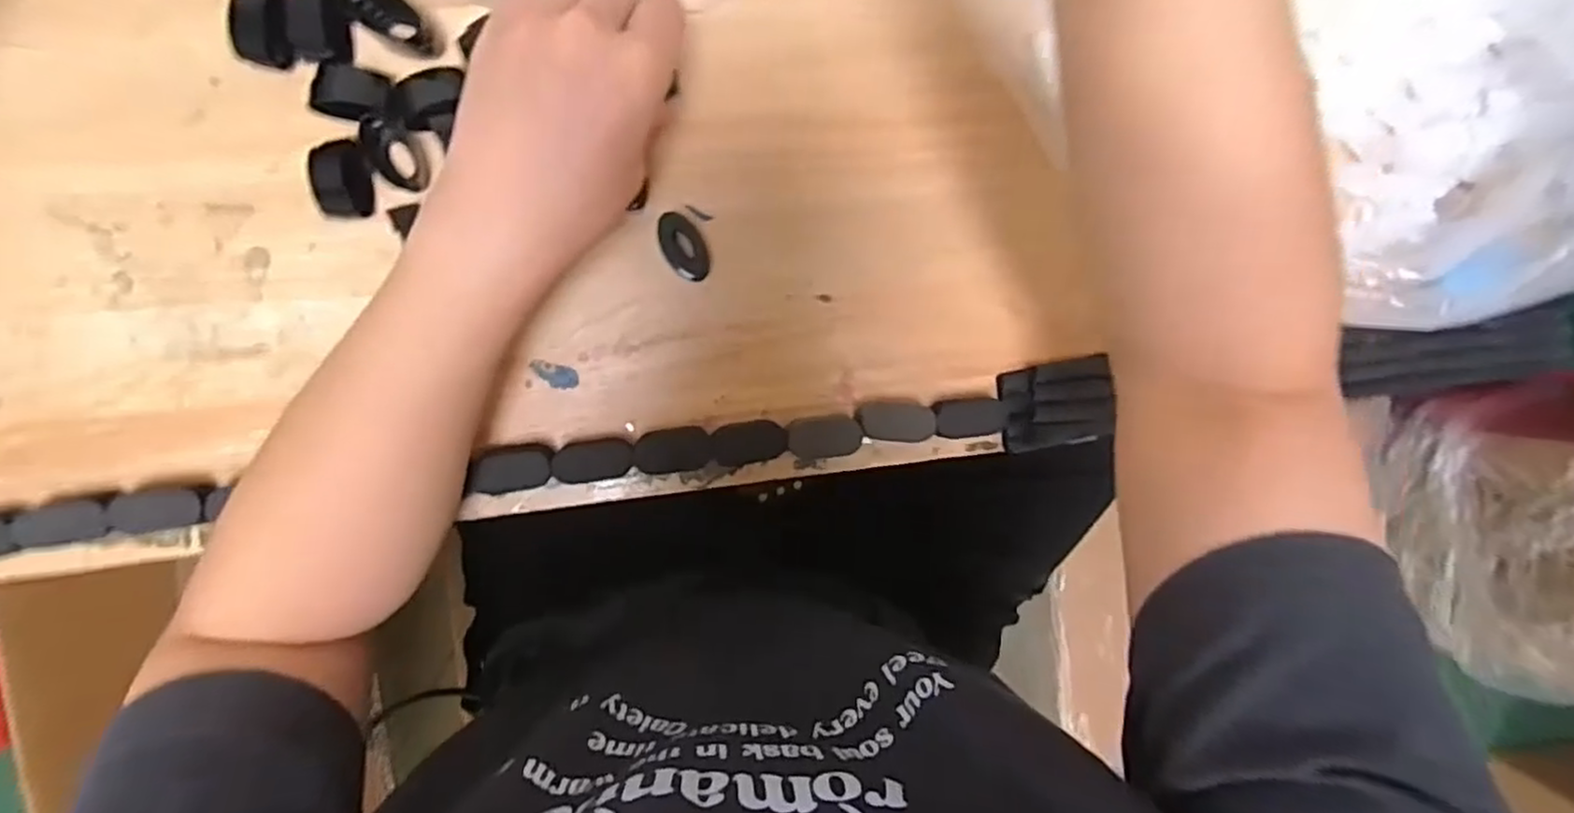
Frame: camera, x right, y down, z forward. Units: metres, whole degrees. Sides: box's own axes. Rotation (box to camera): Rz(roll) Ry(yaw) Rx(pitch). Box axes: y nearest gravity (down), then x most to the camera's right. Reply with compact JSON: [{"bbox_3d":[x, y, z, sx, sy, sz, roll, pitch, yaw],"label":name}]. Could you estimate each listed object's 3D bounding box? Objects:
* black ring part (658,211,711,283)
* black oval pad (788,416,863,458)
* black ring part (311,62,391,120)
[{"bbox_3d":[-0.049,-0.075,0.333,0.019,0.023,0.032,-22,99,-4],"label":"black ring part"},{"bbox_3d":[0.019,0.015,0.347,0.035,0.004,0.020,-6,90,-2],"label":"black oval pad"},{"bbox_3d":[-0.191,-0.138,0.310,0.030,0.011,0.022,8,96,-8],"label":"black ring part"}]

